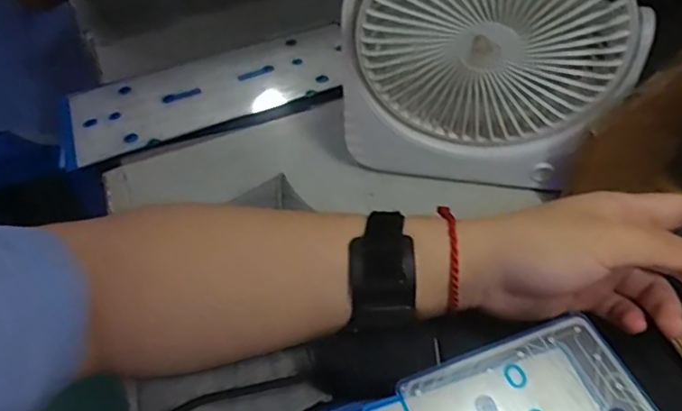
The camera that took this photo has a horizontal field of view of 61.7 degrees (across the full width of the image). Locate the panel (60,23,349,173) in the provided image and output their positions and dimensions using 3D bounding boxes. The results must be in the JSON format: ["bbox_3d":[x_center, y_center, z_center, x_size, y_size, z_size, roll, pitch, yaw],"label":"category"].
[{"bbox_3d":[-0.124,-0.106,0.537,0.272,0.011,0.119,-19,51,-13],"label":"panel"}]

